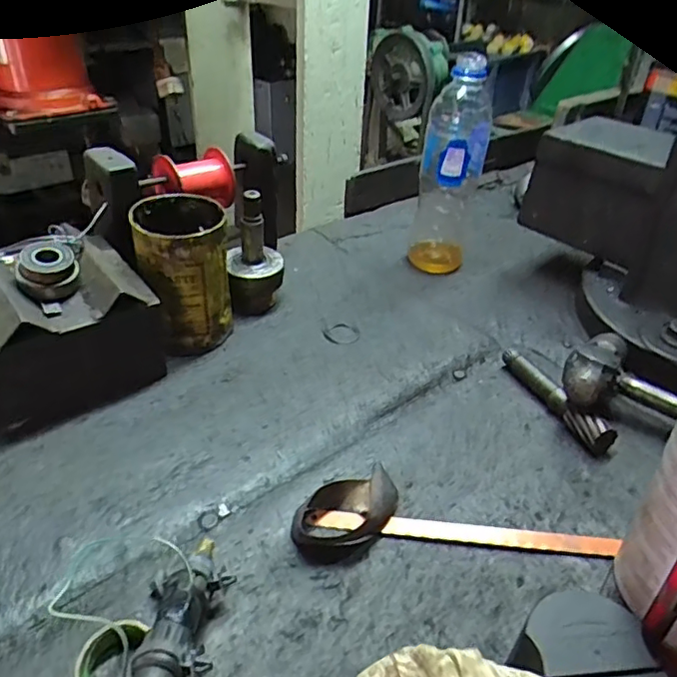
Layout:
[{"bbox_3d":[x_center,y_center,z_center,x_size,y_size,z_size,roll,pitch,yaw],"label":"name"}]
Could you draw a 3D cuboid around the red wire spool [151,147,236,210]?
[{"bbox_3d":[-0.126,-0.139,0.517,0.062,0.045,0.046,-25,44,-33],"label":"red wire spool"}]

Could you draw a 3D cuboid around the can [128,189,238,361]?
[{"bbox_3d":[-0.128,-0.054,0.490,0.074,0.110,0.078,-8,39,-15],"label":"can"}]

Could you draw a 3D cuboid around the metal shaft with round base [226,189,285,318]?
[{"bbox_3d":[-0.076,-0.078,0.532,0.053,0.106,0.047,-1,38,-8],"label":"metal shaft with round base"}]

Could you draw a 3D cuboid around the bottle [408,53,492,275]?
[{"bbox_3d":[0.114,-0.168,0.599,0.062,0.209,0.061,11,38,8],"label":"bottle"}]

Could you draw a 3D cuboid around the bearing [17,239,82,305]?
[{"bbox_3d":[-0.205,-0.047,0.414,0.040,0.031,0.038,-15,39,-23],"label":"bearing"}]

